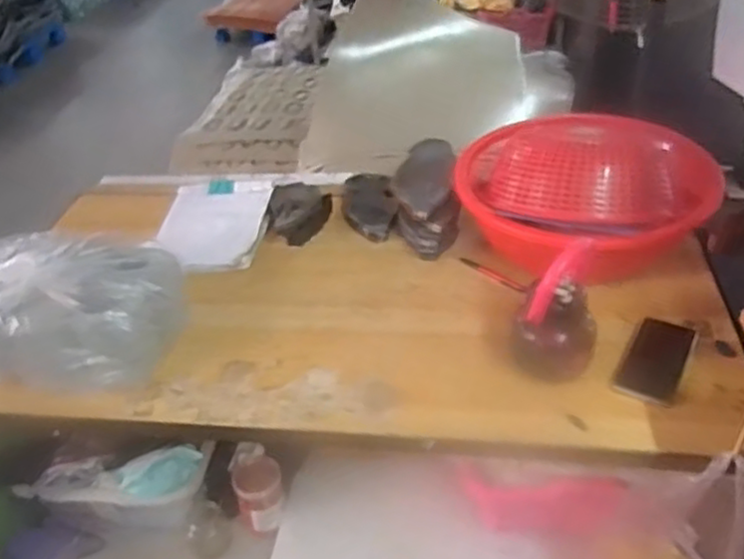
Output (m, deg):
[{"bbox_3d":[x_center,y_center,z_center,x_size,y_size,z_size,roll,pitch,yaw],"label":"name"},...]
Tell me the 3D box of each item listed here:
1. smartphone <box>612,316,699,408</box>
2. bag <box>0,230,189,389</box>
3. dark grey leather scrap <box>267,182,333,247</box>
[{"bbox_3d":[0.395,0.112,0.982,0.079,0.010,0.155,18,42,28],"label":"smartphone"},{"bbox_3d":[-0.480,0.040,1.079,0.362,0.157,0.234,3,38,11],"label":"bag"},{"bbox_3d":[-0.137,-0.130,1.317,0.121,0.063,0.135,-2,37,4],"label":"dark grey leather scrap"}]

